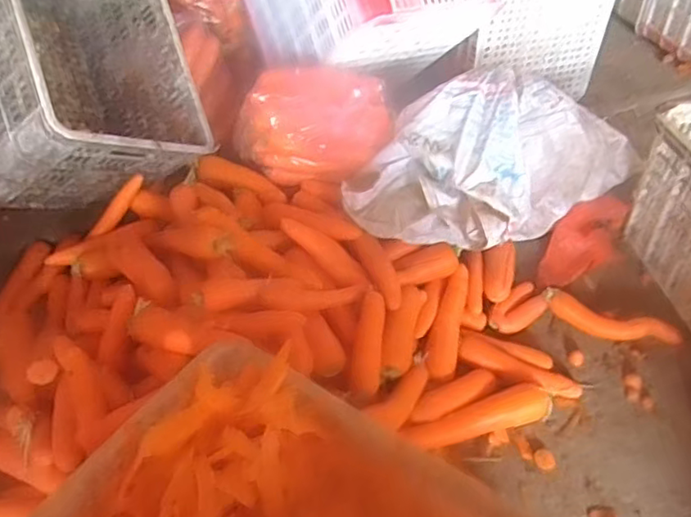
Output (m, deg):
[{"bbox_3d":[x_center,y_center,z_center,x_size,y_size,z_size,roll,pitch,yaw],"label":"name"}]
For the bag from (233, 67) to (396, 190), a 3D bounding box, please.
[{"bbox_3d":[-0.072,-0.274,1.264,0.326,0.157,0.175,3,45,4],"label":"bag"}]

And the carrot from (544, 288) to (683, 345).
[{"bbox_3d":[0.482,0.116,1.120,0.236,0.034,0.062,16,47,16],"label":"carrot"}]

